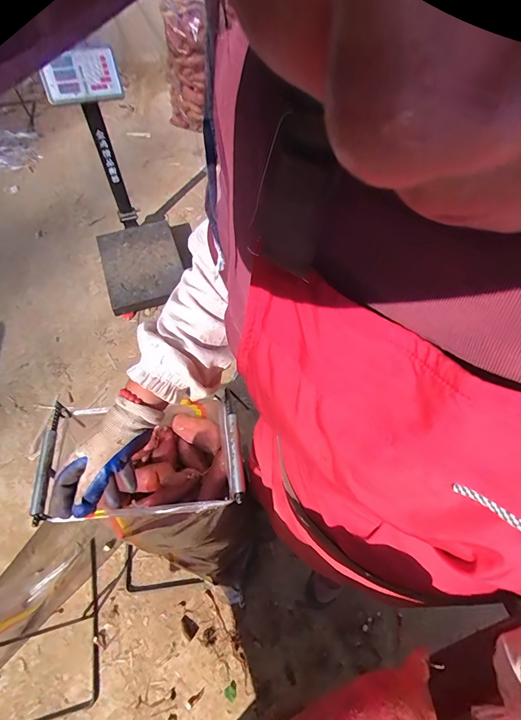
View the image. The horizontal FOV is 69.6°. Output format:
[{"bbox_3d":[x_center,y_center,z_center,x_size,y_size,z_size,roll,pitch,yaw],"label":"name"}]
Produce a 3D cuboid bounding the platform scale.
[{"bbox_3d":[-0.512,-0.597,1.356,0.306,0.574,0.537,-17,61,-11],"label":"platform scale"}]

